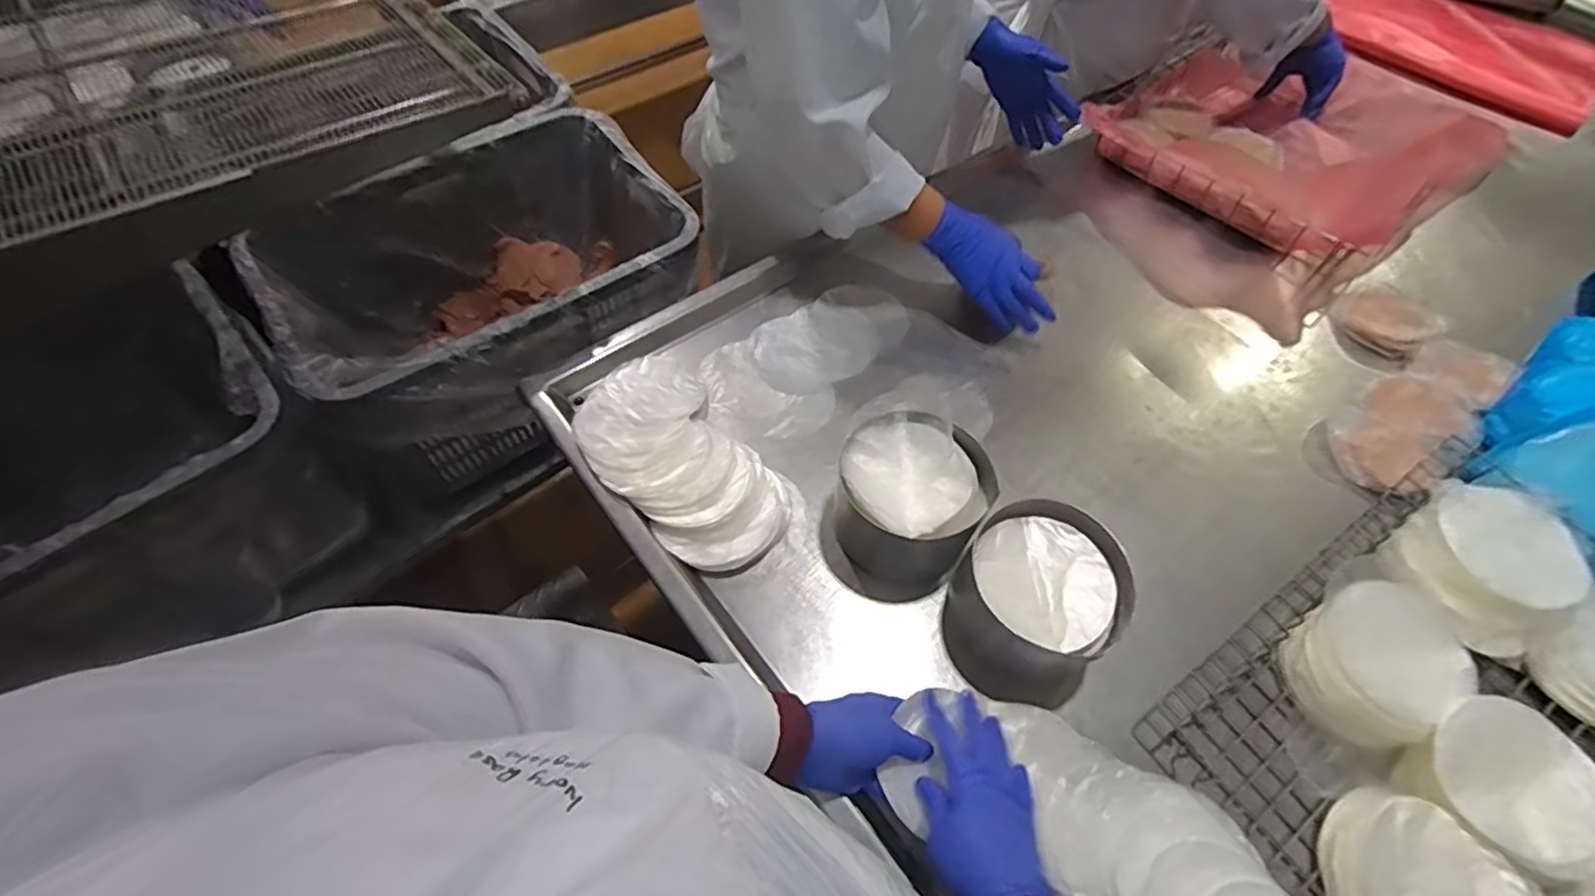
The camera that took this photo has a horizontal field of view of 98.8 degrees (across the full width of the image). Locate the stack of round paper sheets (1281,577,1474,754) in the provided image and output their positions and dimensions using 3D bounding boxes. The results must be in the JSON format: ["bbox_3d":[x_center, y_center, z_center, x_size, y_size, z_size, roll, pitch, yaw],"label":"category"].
[{"bbox_3d":[0.531,0.200,0.632,0.157,0.055,0.116,-28,63,-22],"label":"stack of round paper sheets"}]

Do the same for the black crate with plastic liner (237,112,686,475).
[{"bbox_3d":[-0.418,-0.211,0.980,0.524,0.227,0.392,-34,65,-24],"label":"black crate with plastic liner"}]

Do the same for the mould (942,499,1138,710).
[{"bbox_3d":[0.218,0.144,0.637,0.144,0.099,0.160,25,59,13],"label":"mould"}]

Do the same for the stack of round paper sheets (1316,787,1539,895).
[{"bbox_3d":[0.503,0.355,0.542,0.143,0.031,0.136,13,57,6],"label":"stack of round paper sheets"}]

